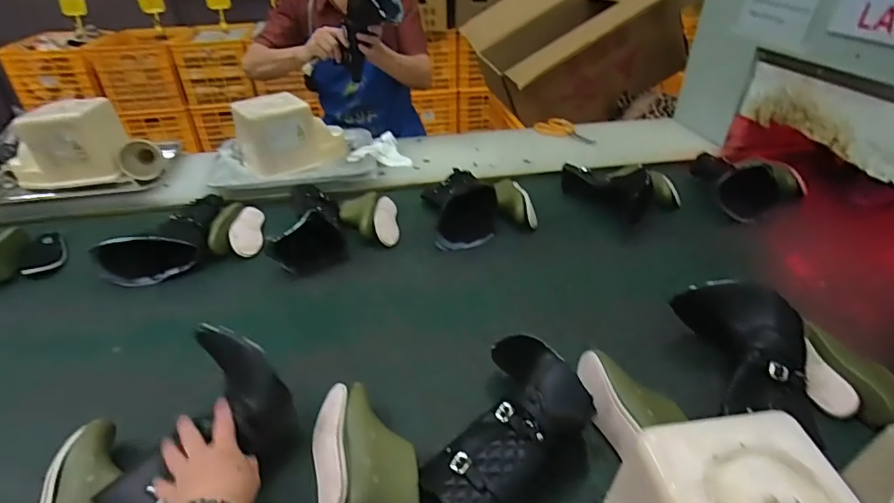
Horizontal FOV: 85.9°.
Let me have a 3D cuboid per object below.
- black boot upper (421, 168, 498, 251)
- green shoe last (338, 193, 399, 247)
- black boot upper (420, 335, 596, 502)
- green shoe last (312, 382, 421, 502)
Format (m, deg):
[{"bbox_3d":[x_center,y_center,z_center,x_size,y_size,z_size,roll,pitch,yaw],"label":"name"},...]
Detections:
[{"bbox_3d":[0.028,-0.118,1.050,0.133,0.094,0.257,-7,35,-9],"label":"black boot upper"},{"bbox_3d":[-0.169,-0.076,1.034,0.124,0.050,0.182,-5,35,-6],"label":"green shoe last"},{"bbox_3d":[0.049,0.200,0.560,0.199,0.104,0.162,-26,42,-32],"label":"black boot upper"},{"bbox_3d":[-0.103,0.231,0.571,0.110,0.051,0.180,-11,36,-14],"label":"green shoe last"}]

